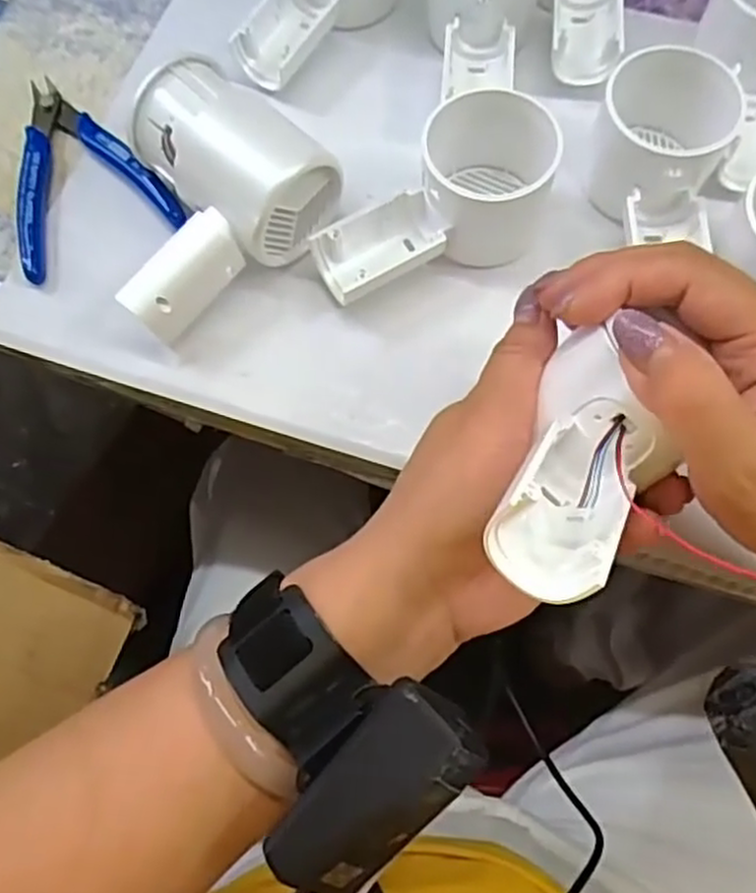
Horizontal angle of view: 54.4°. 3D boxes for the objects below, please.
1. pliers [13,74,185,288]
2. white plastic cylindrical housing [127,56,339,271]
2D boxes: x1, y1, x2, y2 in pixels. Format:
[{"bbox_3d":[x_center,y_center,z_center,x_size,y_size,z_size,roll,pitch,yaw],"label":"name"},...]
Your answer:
[{"bbox_3d":[-0.159,-0.145,0.375,0.078,0.013,0.117,-28,73,-7],"label":"pliers"},{"bbox_3d":[-0.067,-0.129,0.342,0.088,0.055,0.054,40,77,13],"label":"white plastic cylindrical housing"}]

